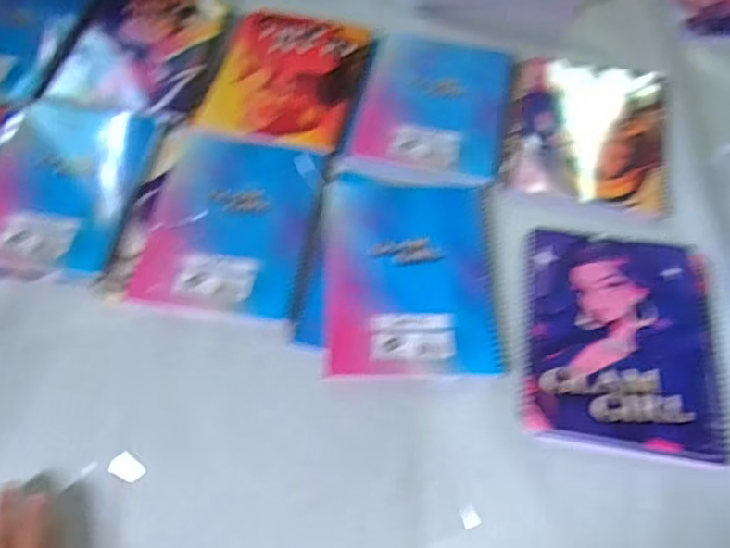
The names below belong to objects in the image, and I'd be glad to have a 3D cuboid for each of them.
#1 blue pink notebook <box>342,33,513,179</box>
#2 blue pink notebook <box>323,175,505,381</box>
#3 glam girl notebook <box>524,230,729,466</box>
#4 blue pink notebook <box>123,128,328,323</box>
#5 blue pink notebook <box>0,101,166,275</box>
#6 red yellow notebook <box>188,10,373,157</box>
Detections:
[{"bbox_3d":[0.073,-0.187,0.676,0.155,0.005,0.184,10,60,4],"label":"blue pink notebook"},{"bbox_3d":[0.038,-0.004,0.565,0.146,0.009,0.201,0,60,-2],"label":"blue pink notebook"},{"bbox_3d":[0.219,0.052,0.537,0.159,0.010,0.193,9,60,4],"label":"glam girl notebook"},{"bbox_3d":[-0.122,-0.051,0.593,0.151,0.008,0.194,8,60,3],"label":"blue pink notebook"},{"bbox_3d":[-0.295,-0.090,0.607,0.152,0.009,0.187,9,60,4],"label":"blue pink notebook"},{"bbox_3d":[-0.083,-0.219,0.693,0.151,0.006,0.198,13,60,6],"label":"red yellow notebook"}]

